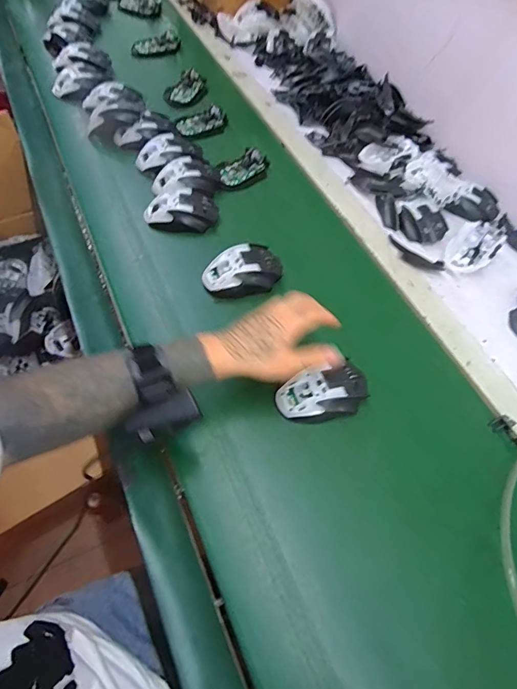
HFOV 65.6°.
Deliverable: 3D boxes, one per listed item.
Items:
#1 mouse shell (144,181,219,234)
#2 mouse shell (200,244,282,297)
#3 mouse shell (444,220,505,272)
[{"bbox_3d":[-0.125,-0.222,0.651,0.112,0.037,0.081,-3,59,-7],"label":"mouse shell"},{"bbox_3d":[-0.021,-0.107,0.591,0.119,0.040,0.074,-23,64,-17],"label":"mouse shell"},{"bbox_3d":[0.357,-0.164,0.659,0.066,0.027,0.108,34,62,15],"label":"mouse shell"}]

